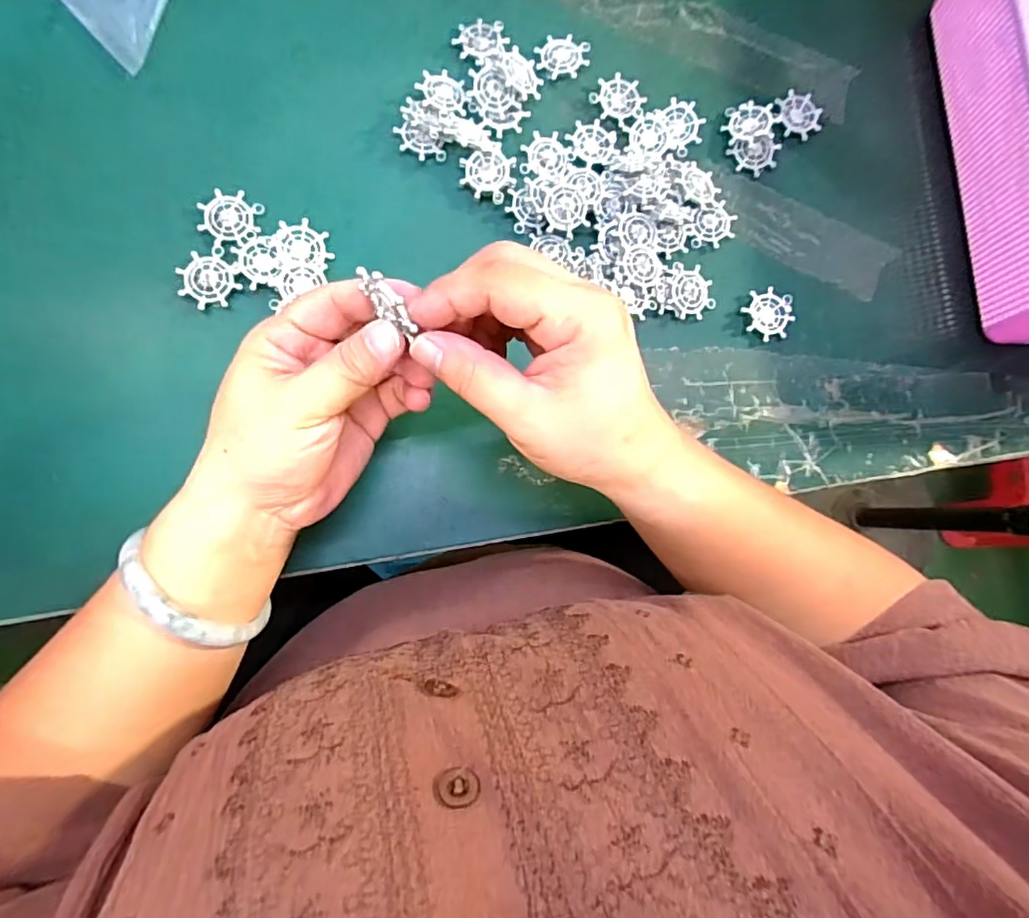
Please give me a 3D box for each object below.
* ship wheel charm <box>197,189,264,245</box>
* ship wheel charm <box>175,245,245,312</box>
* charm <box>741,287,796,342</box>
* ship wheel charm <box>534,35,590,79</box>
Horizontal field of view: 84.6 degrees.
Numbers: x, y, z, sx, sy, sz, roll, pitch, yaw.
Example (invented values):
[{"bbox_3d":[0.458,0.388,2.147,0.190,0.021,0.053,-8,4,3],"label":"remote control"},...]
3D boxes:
[{"bbox_3d":[-0.159,-0.136,0.315,0.029,0.004,0.032,42,81,-1],"label":"ship wheel charm"},{"bbox_3d":[-0.167,-0.099,0.310,0.031,0.004,0.032,1,84,-7],"label":"ship wheel charm"},{"bbox_3d":[0.158,-0.090,0.352,0.031,0.005,0.031,32,81,-3],"label":"charm"},{"bbox_3d":[0.031,-0.252,0.353,0.033,0.004,0.029,-5,85,-7],"label":"ship wheel charm"}]

